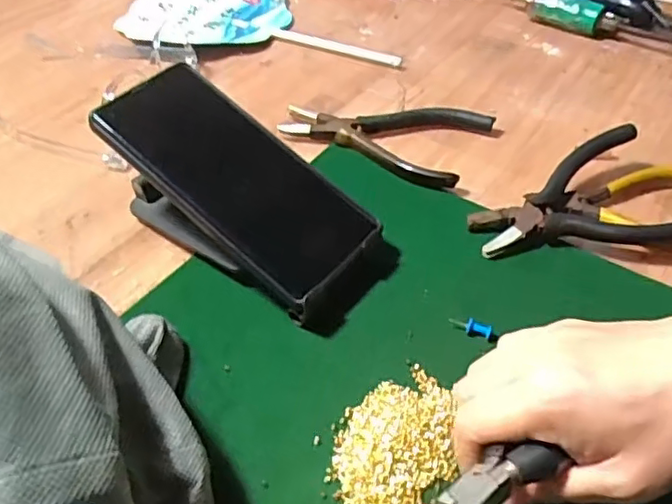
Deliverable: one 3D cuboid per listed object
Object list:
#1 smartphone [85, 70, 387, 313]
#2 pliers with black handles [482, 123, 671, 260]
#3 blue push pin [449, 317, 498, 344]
[{"bbox_3d":[-0.056,-0.042,0.356,0.160,0.013,0.077,41,58,10],"label":"smartphone"},{"bbox_3d":[0.150,-0.036,0.383,0.124,0.030,0.084,-2,47,1],"label":"pliers with black handles"},{"bbox_3d":[0.071,0.040,0.325,0.026,0.007,0.006,14,49,15],"label":"blue push pin"}]

